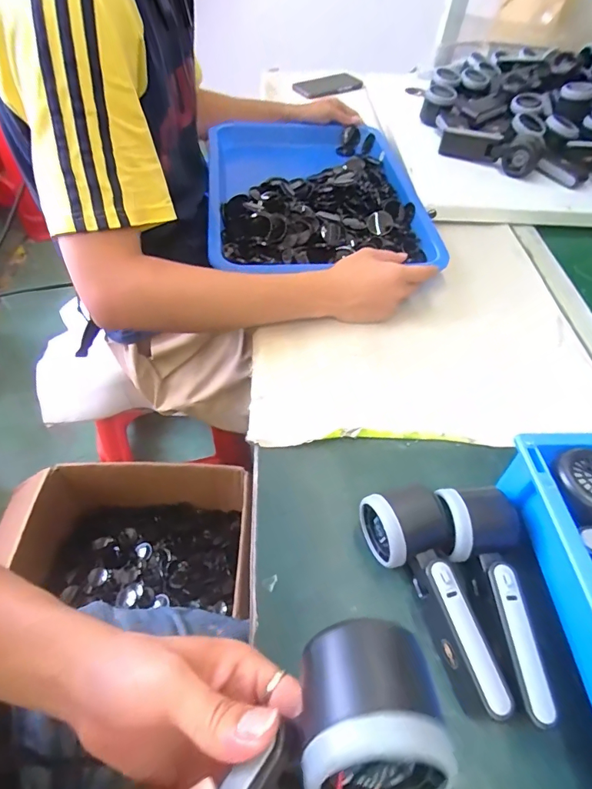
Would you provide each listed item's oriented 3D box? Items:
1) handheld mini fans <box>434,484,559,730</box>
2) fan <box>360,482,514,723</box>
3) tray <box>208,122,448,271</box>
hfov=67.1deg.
[{"bbox_3d":[0.158,0.153,0.345,0.057,0.045,0.158,-3,52,-8],"label":"handheld mini fans"},{"bbox_3d":[0.110,0.149,0.345,0.060,0.047,0.166,-15,55,-16],"label":"fan"},{"bbox_3d":[0.023,-0.328,0.732,0.326,0.069,0.452,-3,52,-8],"label":"tray"}]

